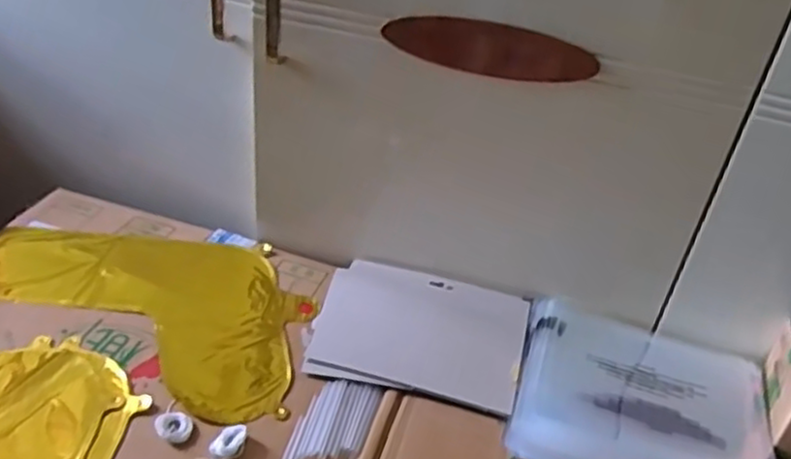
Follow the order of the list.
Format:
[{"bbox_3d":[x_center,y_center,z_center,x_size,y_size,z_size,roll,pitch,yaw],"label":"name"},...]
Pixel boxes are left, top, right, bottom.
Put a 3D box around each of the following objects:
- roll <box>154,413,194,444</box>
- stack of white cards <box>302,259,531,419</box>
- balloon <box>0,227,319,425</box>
[{"bbox_3d":[-0.183,0.164,0.581,0.029,0.008,0.029,5,35,-4],"label":"roll"},{"bbox_3d":[0.027,0.098,0.714,0.206,0.007,0.175,12,36,6],"label":"stack of white cards"},{"bbox_3d":[-0.257,0.062,0.720,0.385,0.013,0.213,17,36,13],"label":"balloon"}]

